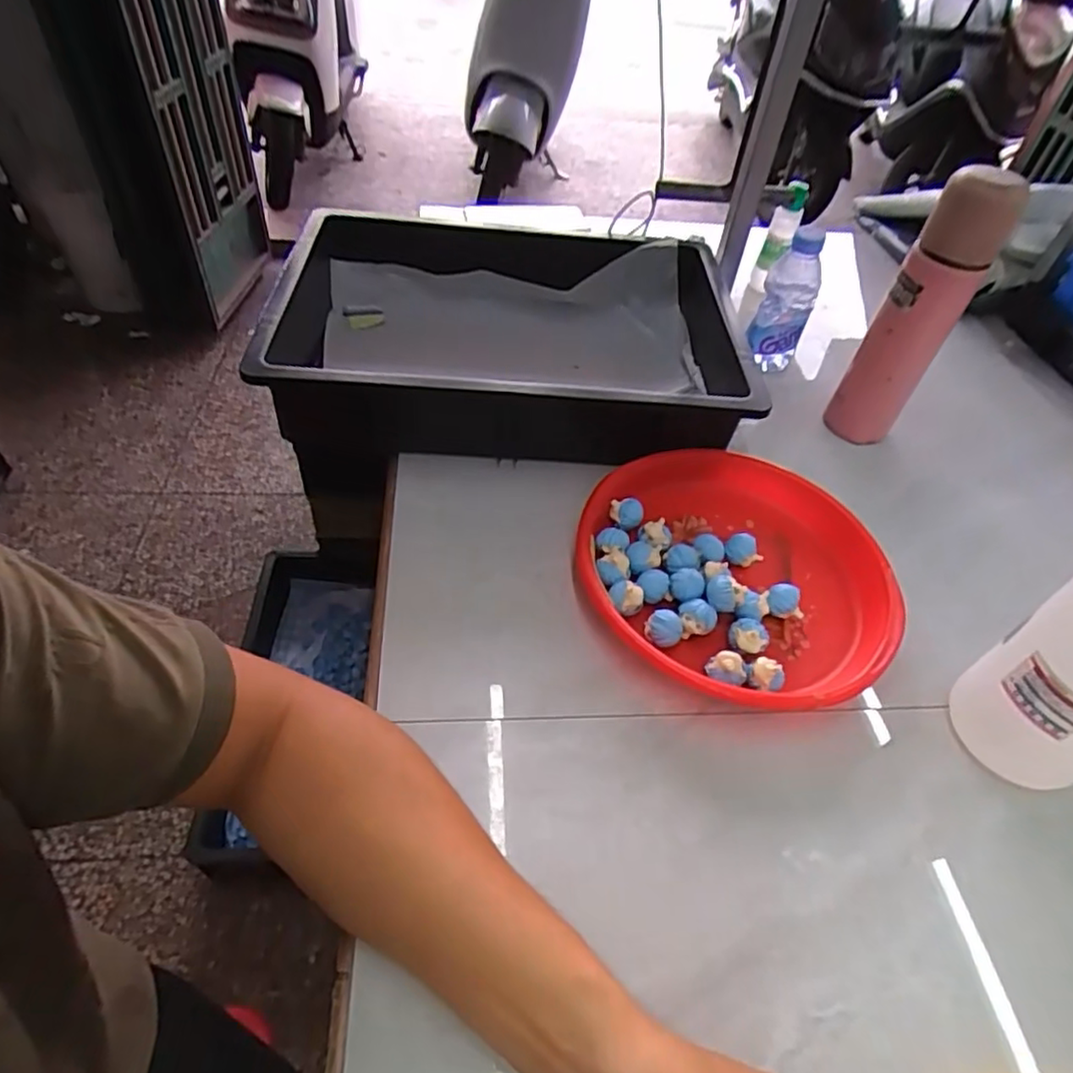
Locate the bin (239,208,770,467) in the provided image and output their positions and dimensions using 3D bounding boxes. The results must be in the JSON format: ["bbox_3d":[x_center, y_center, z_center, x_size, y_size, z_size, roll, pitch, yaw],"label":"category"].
[{"bbox_3d":[-0.026,-0.206,0.686,0.480,0.112,0.300,4,48,-3],"label":"bin"}]

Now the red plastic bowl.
[{"bbox_3d":[0.163,0.028,0.546,0.242,0.043,0.247,3,48,-3],"label":"red plastic bowl"}]

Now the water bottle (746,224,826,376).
[{"bbox_3d":[0.268,-0.249,0.709,0.056,0.150,0.046,20,49,12],"label":"water bottle"}]

